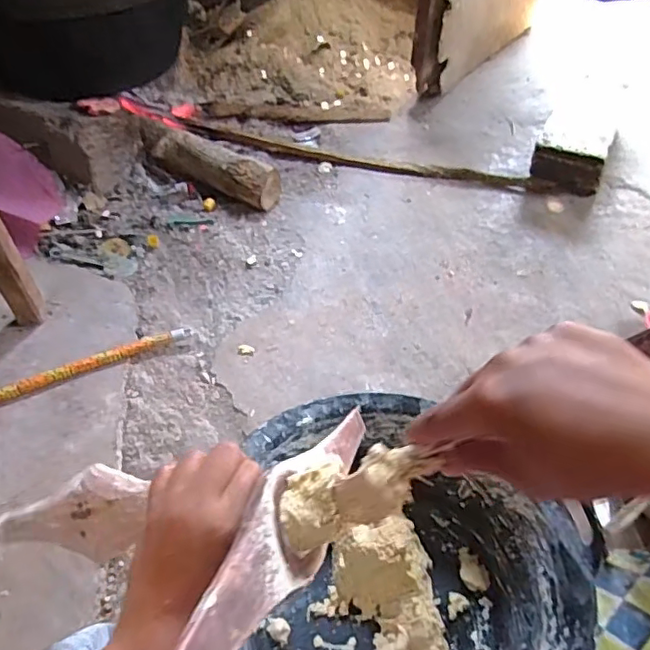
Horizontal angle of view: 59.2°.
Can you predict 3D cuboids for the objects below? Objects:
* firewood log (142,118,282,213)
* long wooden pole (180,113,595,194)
[{"bbox_3d":[-0.280,-0.379,1.341,0.395,0.096,0.090,24,55,23],"label":"firewood log"},{"bbox_3d":[0.102,-0.430,1.384,1.062,0.079,0.097,12,51,13],"label":"long wooden pole"}]

